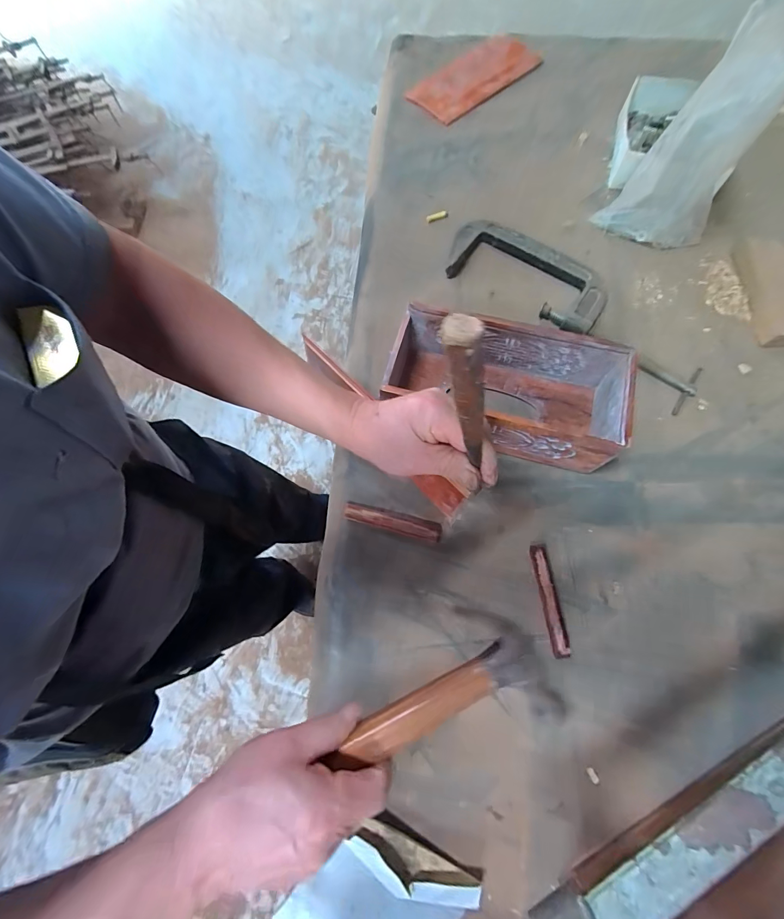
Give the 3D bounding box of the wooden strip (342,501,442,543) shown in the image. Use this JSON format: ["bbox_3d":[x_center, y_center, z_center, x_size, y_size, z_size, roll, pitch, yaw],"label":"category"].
[{"bbox_3d":[0.000,0.074,0.464,0.117,0.007,0.024,14,73,6],"label":"wooden strip"}]

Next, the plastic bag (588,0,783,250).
[{"bbox_3d":[0.416,-0.495,0.520,0.150,0.210,0.301,23,74,9],"label":"plastic bag"}]

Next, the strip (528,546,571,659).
[{"bbox_3d":[0.174,0.154,0.428,0.020,0.008,0.117,-7,72,-1],"label":"strip"}]

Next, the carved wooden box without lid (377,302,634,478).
[{"bbox_3d":[0.127,-0.083,0.466,0.265,0.095,0.127,16,73,6],"label":"carved wooden box without lid"}]

